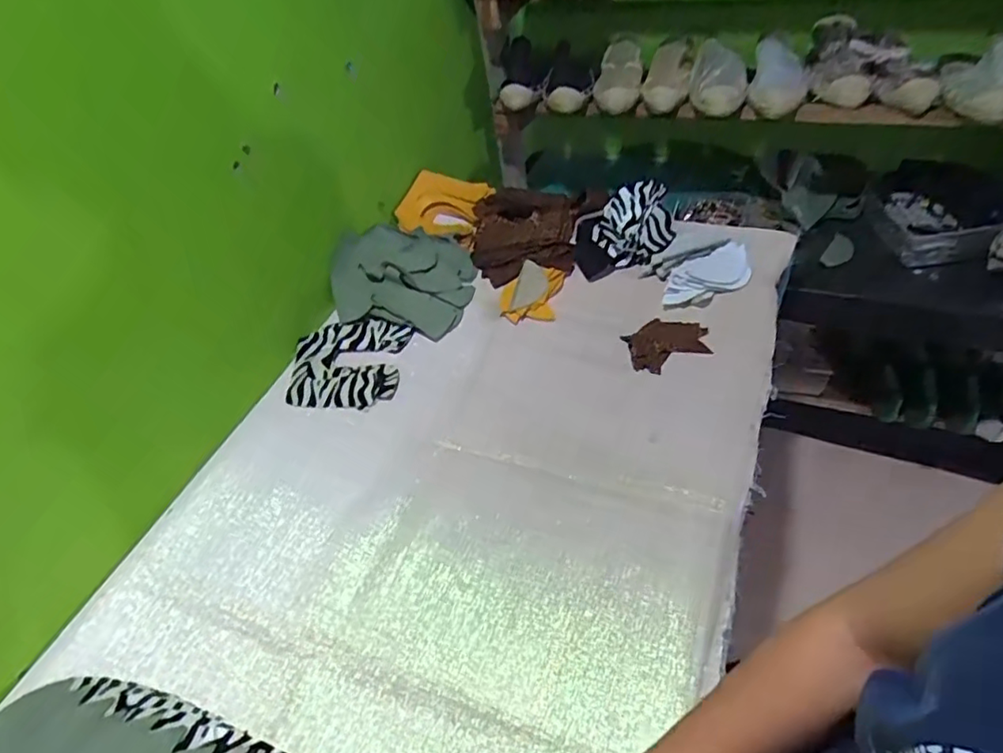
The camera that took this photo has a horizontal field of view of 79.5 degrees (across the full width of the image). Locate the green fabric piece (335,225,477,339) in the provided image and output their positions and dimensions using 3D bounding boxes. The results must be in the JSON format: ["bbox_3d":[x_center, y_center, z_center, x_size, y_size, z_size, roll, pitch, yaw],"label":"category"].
[{"bbox_3d":[-0.142,-0.156,0.897,0.189,0.084,0.182,7,47,15],"label":"green fabric piece"}]

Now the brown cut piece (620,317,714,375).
[{"bbox_3d":[0.218,-0.043,0.795,0.113,0.016,0.080,-21,46,-11],"label":"brown cut piece"}]

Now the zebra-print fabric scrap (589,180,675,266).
[{"bbox_3d":[0.202,-0.238,0.921,0.119,0.069,0.126,-16,48,-8],"label":"zebra-print fabric scrap"}]

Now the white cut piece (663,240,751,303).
[{"bbox_3d":[0.293,-0.144,0.855,0.158,0.025,0.068,-23,47,-13],"label":"white cut piece"}]

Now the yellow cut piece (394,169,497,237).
[{"bbox_3d":[-0.098,-0.291,1.030,0.137,0.024,0.135,18,74,11],"label":"yellow cut piece"}]

